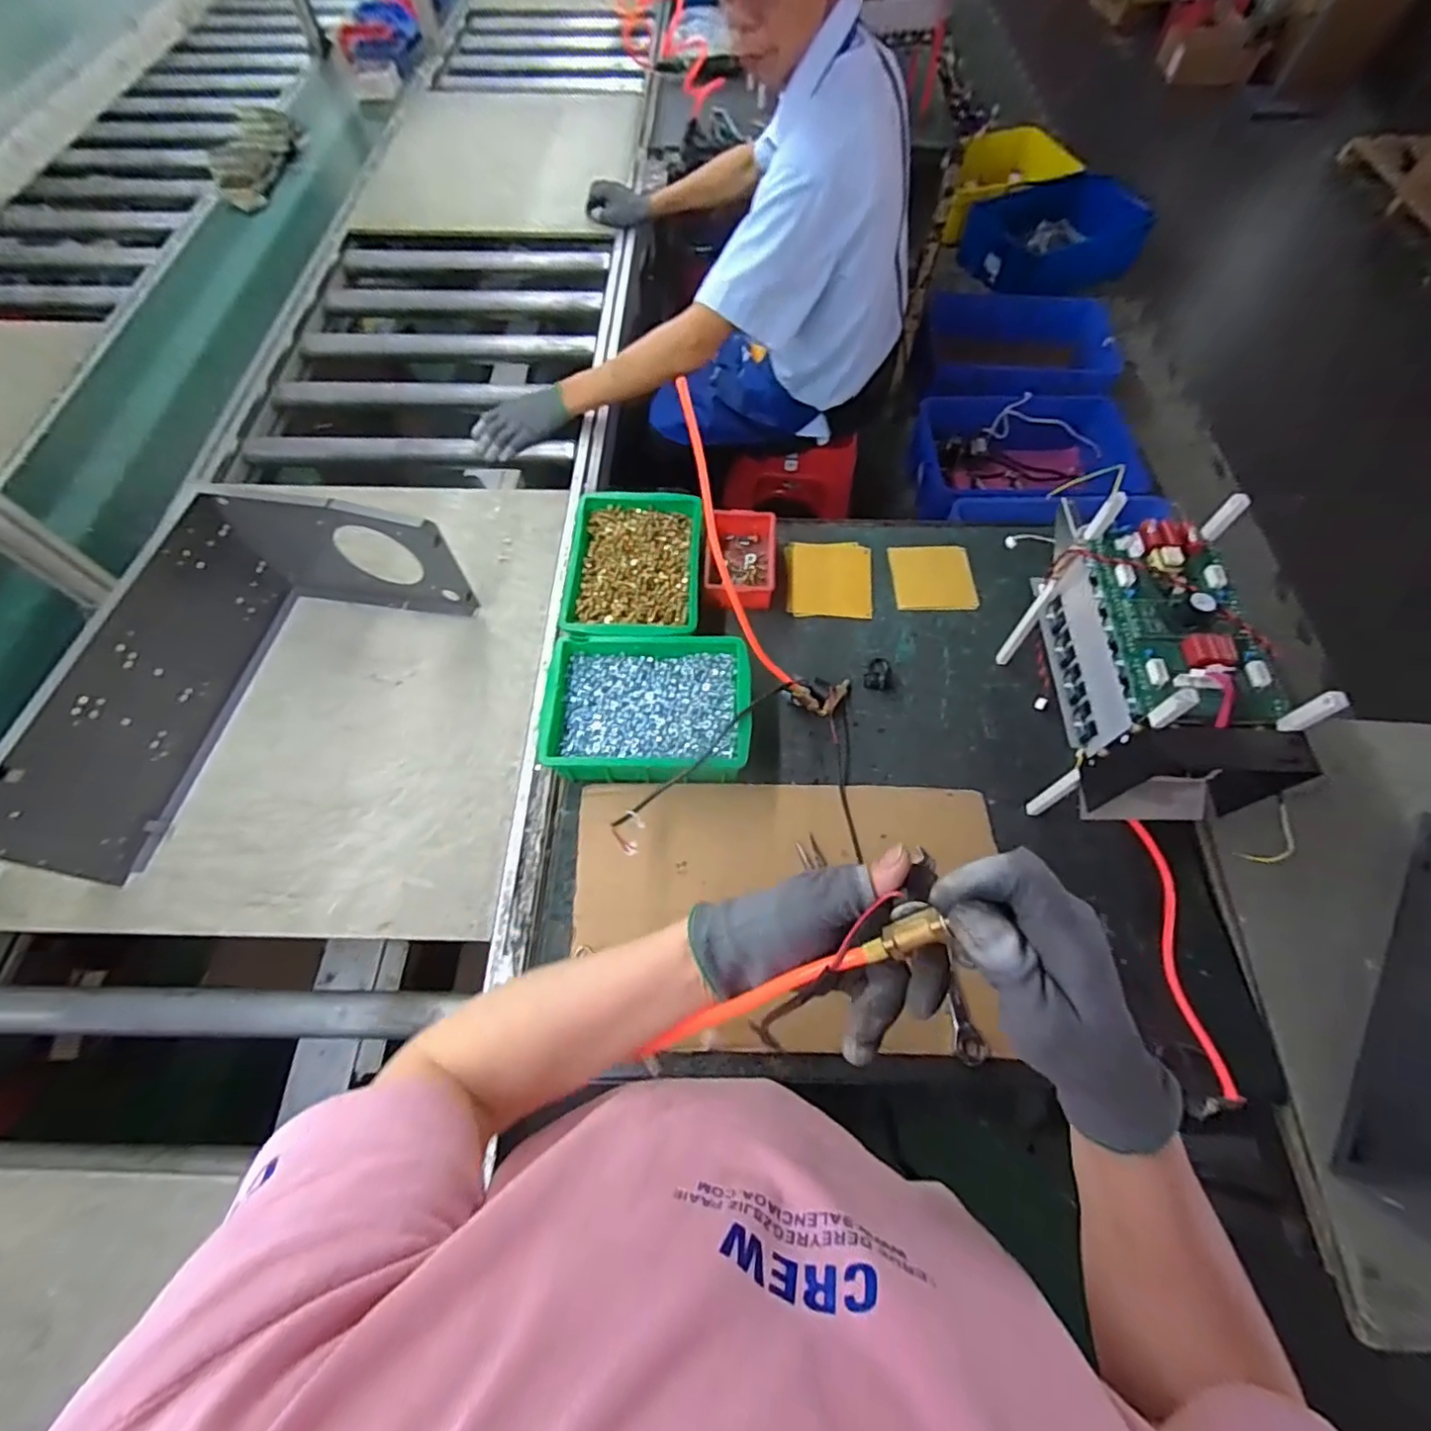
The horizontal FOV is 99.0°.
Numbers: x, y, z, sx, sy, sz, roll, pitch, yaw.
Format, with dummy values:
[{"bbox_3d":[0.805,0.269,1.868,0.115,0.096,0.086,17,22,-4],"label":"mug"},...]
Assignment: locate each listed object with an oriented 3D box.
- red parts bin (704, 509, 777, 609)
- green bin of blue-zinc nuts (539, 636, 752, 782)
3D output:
[{"bbox_3d":[0.037,-0.225,0.893,0.100,0.049,0.163,2,65,1],"label":"red parts bin"},{"bbox_3d":[-0.083,-0.008,0.784,0.246,0.082,0.186,0,65,0],"label":"green bin of blue-zinc nuts"}]

